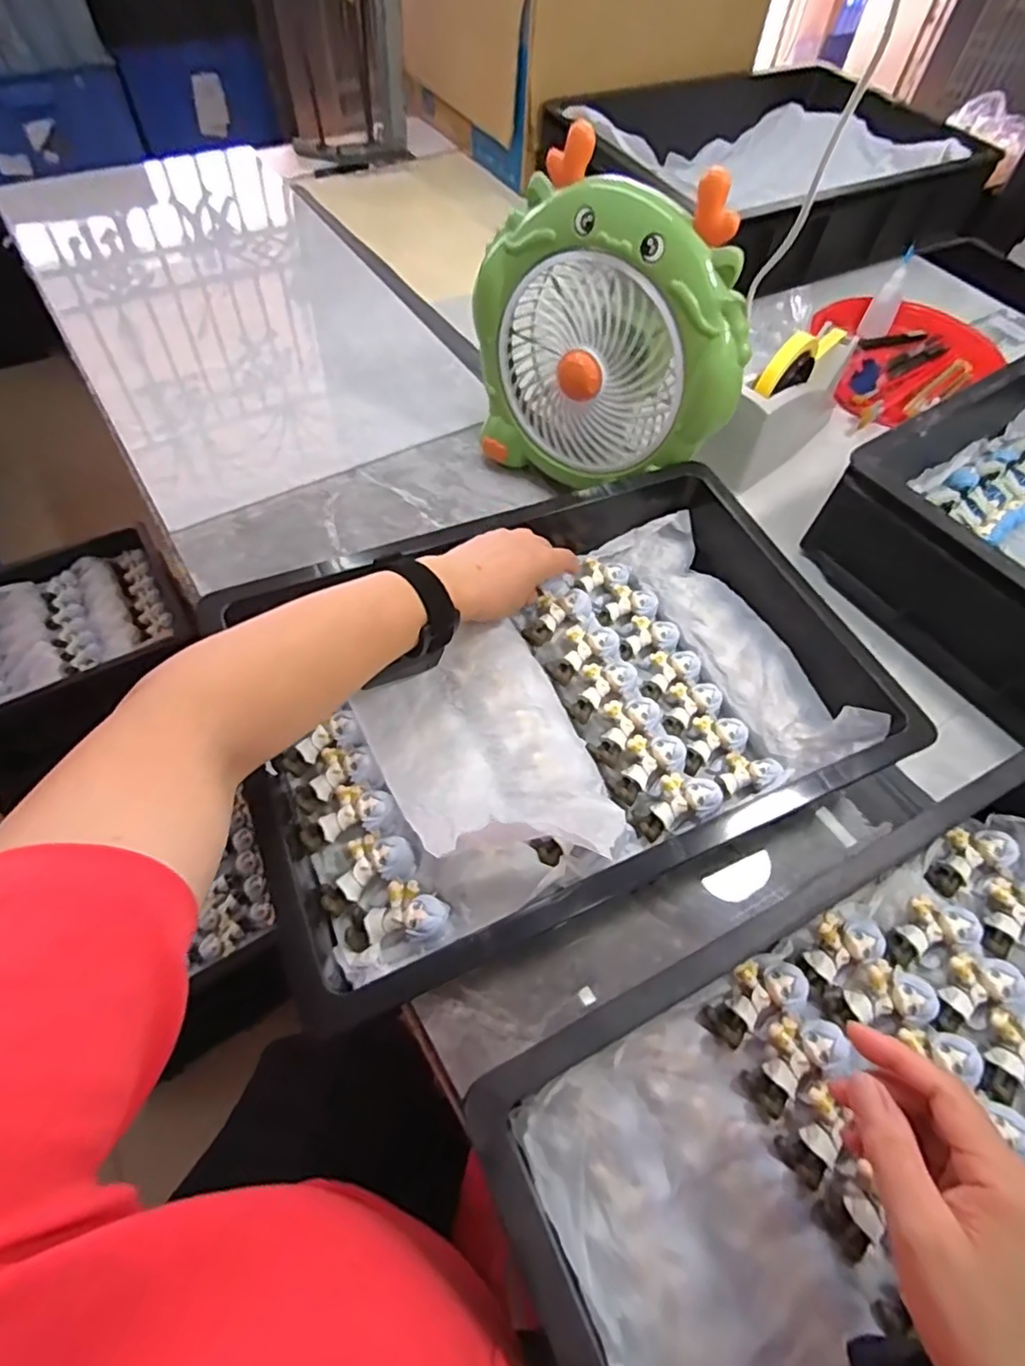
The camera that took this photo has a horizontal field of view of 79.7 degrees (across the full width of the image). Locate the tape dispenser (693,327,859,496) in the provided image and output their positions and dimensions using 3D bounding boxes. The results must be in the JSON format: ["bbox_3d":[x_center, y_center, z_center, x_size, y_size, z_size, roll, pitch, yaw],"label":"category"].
[{"bbox_3d":[0.305,-0.314,0.687,0.223,0.122,0.061,-39,68,-23],"label":"tape dispenser"}]

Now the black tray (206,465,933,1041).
[{"bbox_3d":[0.039,-0.001,0.483,0.455,0.108,0.322,-21,62,-16],"label":"black tray"}]

